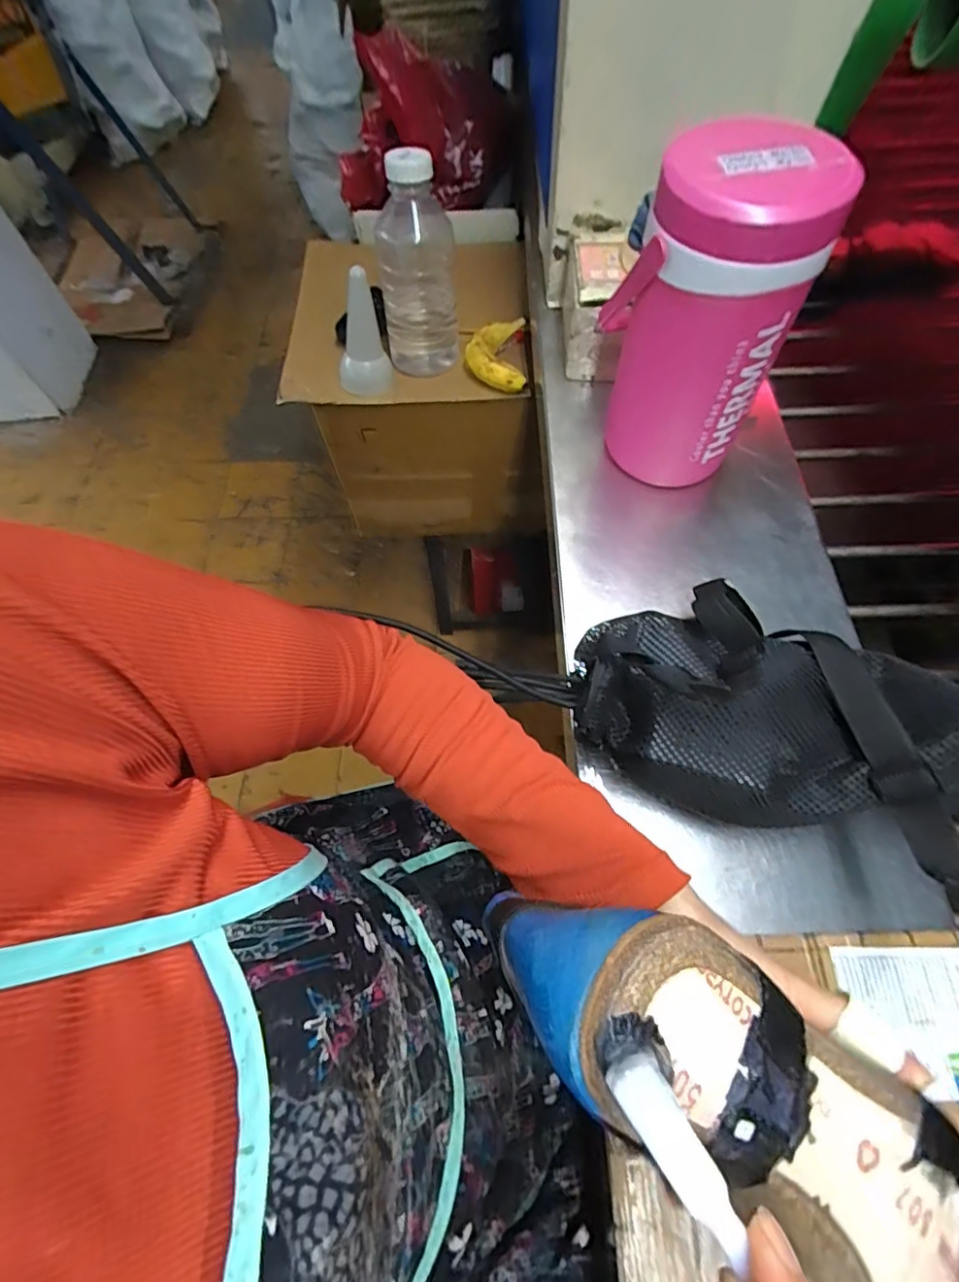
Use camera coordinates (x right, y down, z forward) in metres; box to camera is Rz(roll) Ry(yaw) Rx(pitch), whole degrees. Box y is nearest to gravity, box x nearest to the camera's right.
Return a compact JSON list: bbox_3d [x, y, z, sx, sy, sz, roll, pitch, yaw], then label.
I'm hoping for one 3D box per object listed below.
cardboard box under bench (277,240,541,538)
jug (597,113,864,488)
[{"bbox_3d":[-0.094,-0.385,0.883,0.329,0.340,0.329,-6,64,-1],"label":"cardboard box under bench"},{"bbox_3d":[0.170,-0.235,0.442,0.115,0.237,0.093,-7,64,-2],"label":"jug"}]

